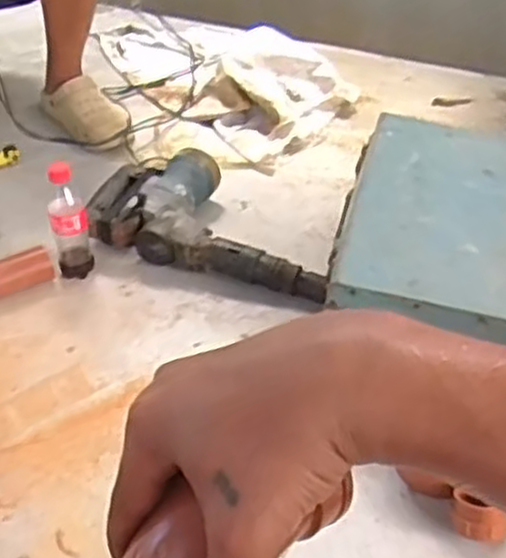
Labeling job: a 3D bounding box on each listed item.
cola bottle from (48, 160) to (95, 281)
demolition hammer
[{"bbox_3d":[-0.276,-0.084,1.162,0.058,0.180,0.048,-10,40,-11],"label":"cola bottle"},{"bbox_3d":[-0.055,-0.098,1.255,0.406,0.088,0.225,11,40,14],"label":"demolition hammer"}]

